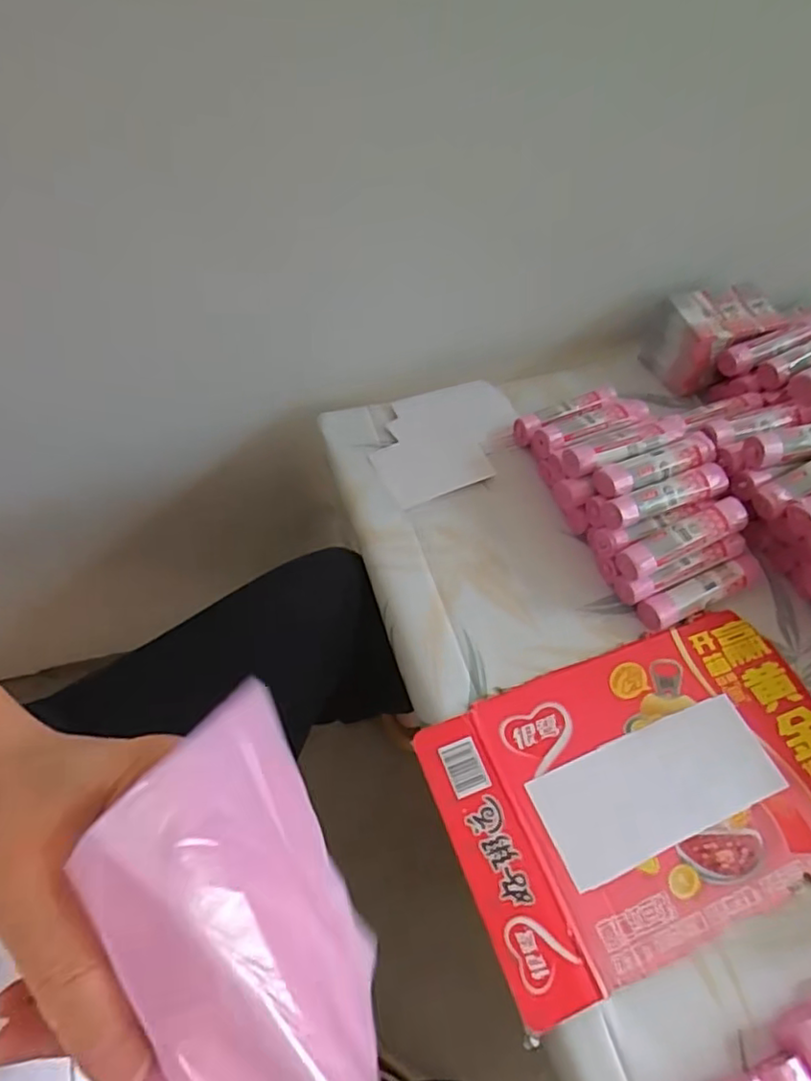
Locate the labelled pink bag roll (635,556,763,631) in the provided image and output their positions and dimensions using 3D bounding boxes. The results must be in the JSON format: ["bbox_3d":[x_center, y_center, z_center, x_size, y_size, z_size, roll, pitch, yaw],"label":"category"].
[{"bbox_3d":[0.260,0.046,0.549,0.126,0.024,0.027,-18,58,-15],"label":"labelled pink bag roll"}]

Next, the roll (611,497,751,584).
[{"bbox_3d":[0.239,0.000,0.540,0.114,0.035,0.028,-18,58,-15],"label":"roll"}]

